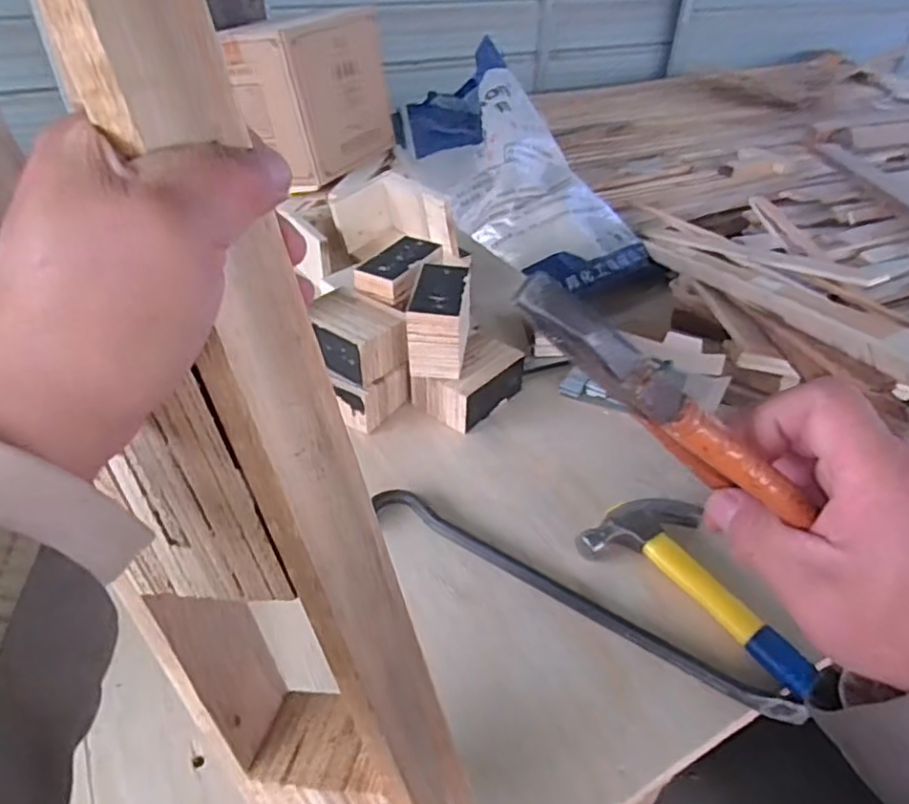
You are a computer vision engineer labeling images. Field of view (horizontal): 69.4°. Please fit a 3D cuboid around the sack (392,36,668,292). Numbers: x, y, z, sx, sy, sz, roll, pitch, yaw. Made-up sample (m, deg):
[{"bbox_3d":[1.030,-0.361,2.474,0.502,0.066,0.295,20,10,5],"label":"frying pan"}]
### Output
[{"bbox_3d":[0.138,-0.628,1.713,0.398,0.216,0.883,-21,61,-26],"label":"sack"}]

